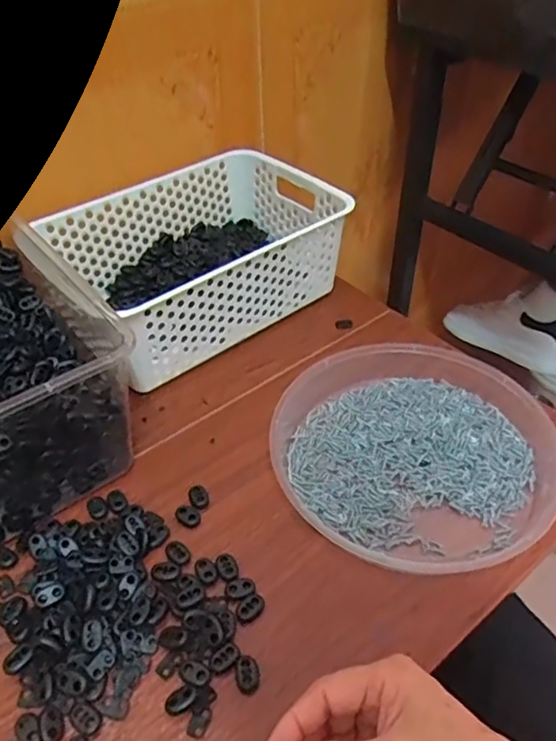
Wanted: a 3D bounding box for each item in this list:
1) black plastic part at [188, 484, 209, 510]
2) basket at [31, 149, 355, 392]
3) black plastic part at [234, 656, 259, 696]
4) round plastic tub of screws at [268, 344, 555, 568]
[{"bbox_3d":[-0.067,0.106,0.493,0.016,0.004,0.024,-18,46,-17],"label":"black plastic part"},{"bbox_3d":[-0.082,-0.131,0.653,0.274,0.102,0.205,-30,51,-27],"label":"basket"},{"bbox_3d":[-0.020,0.200,0.387,0.015,0.004,0.023,-9,44,-8],"label":"black plastic part"},{"bbox_3d":[0.116,0.066,0.504,0.234,0.037,0.220,0,44,0],"label":"round plastic tub of screws"}]

